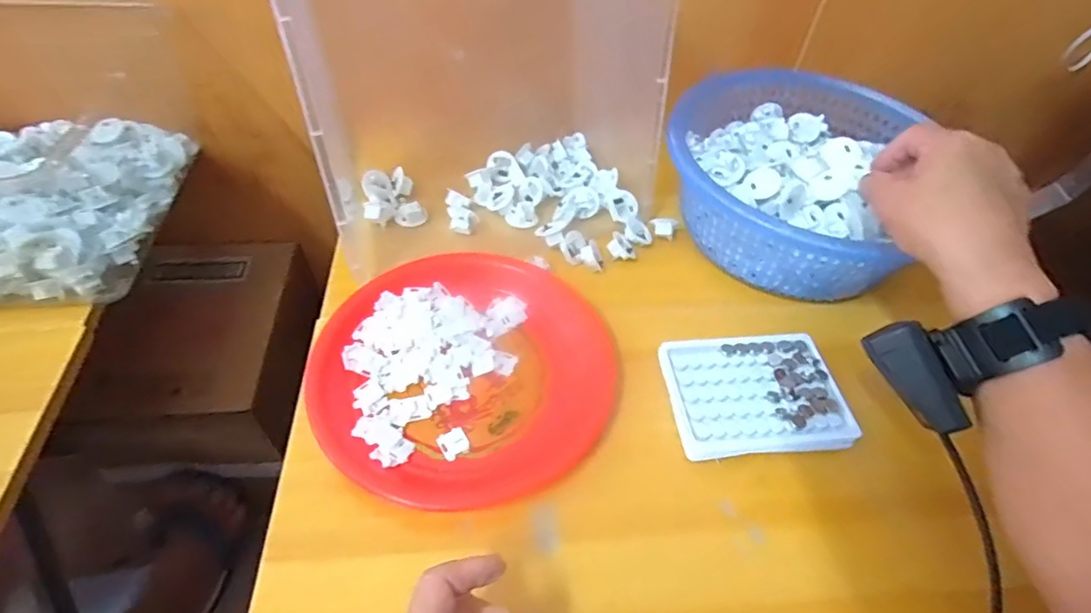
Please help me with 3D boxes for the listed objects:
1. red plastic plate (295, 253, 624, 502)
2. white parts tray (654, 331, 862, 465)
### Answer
[{"bbox_3d":[-0.064,0.046,0.449,0.224,0.025,0.229,2,51,-3],"label":"red plastic plate"},{"bbox_3d":[0.163,0.067,0.437,0.129,0.014,0.098,-2,51,-6],"label":"white parts tray"}]

